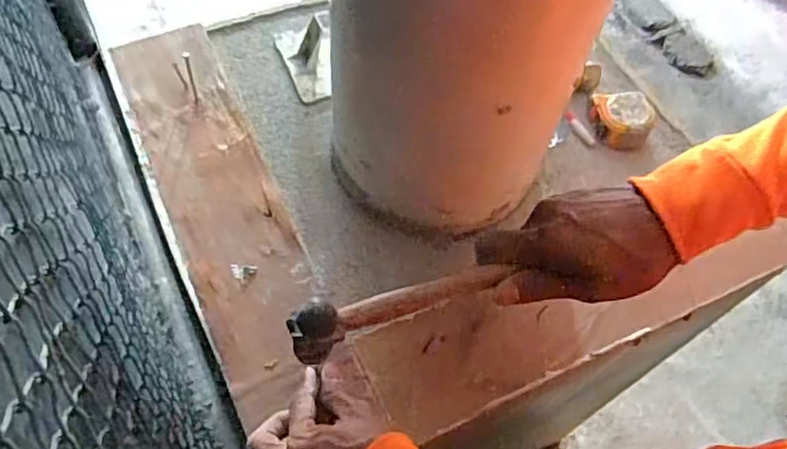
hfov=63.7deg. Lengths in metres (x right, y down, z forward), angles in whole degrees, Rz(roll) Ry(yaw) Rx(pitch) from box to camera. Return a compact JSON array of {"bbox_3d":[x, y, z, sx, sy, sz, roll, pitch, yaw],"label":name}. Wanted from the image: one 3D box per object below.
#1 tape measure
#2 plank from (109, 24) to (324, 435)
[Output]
[{"bbox_3d":[0.249,-0.120,0.692,0.056,0.032,0.055,-3,60,-6],"label":"tape measure"},{"bbox_3d":[-0.175,-0.033,0.632,0.107,0.015,0.447,-20,63,-15],"label":"plank"}]

